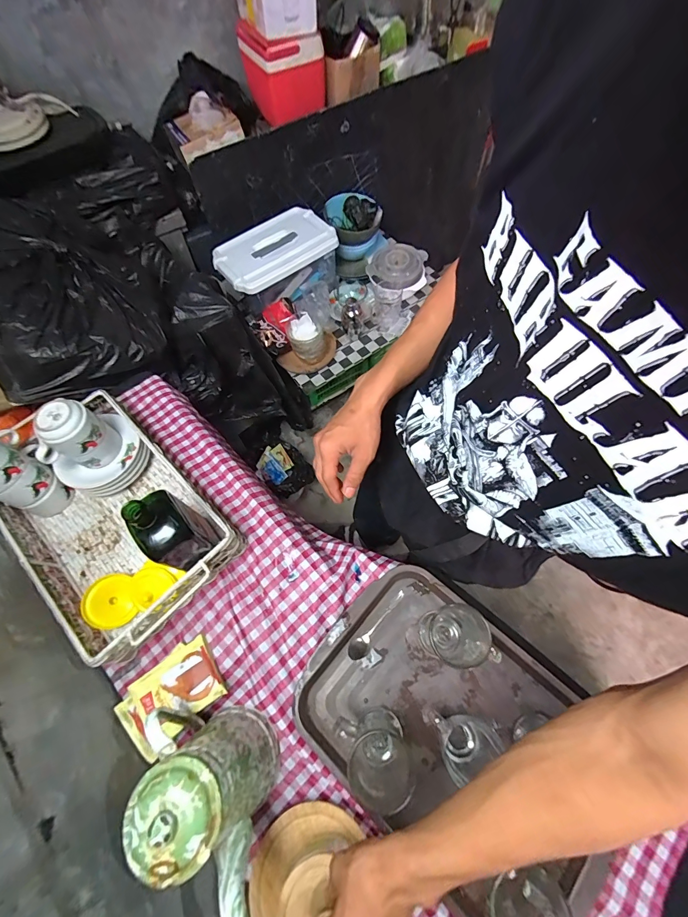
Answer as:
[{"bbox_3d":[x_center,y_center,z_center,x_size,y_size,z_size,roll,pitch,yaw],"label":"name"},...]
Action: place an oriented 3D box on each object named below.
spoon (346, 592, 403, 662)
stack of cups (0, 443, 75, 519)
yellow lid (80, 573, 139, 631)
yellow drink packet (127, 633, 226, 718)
[{"bbox_3d":[0.056,0.269,0.591,0.027,0.013,0.129,40,73,19],"label":"spoon"},{"bbox_3d":[-0.550,0.027,0.615,0.079,0.174,0.091,38,72,19],"label":"stack of cups"},{"bbox_3d":[-0.374,0.228,0.578,0.074,0.017,0.080,4,71,-12],"label":"yellow lid"},{"bbox_3d":[-0.244,0.332,0.532,0.112,0.010,0.089,-29,69,-18],"label":"yellow drink packet"}]

